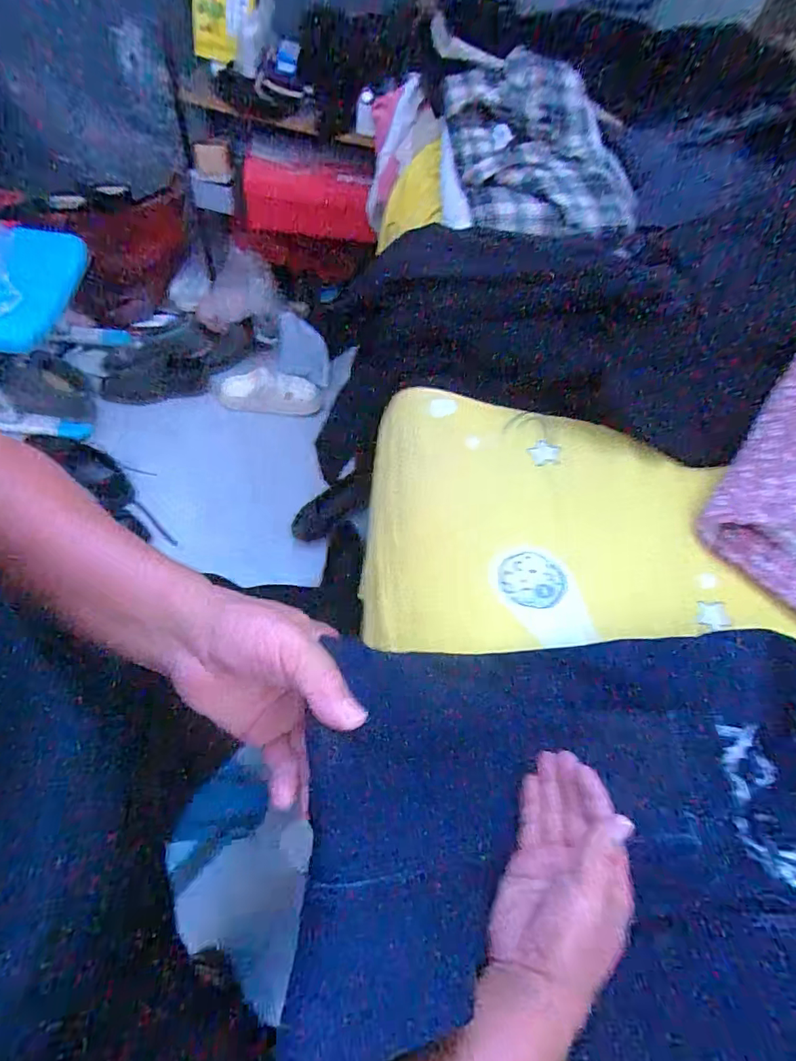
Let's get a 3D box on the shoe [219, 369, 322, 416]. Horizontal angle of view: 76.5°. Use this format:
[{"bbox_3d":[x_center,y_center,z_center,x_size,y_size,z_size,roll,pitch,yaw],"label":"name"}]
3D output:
[{"bbox_3d":[-0.338,-0.371,1.340,0.264,0.076,0.083,8,61,-6],"label":"shoe"}]

